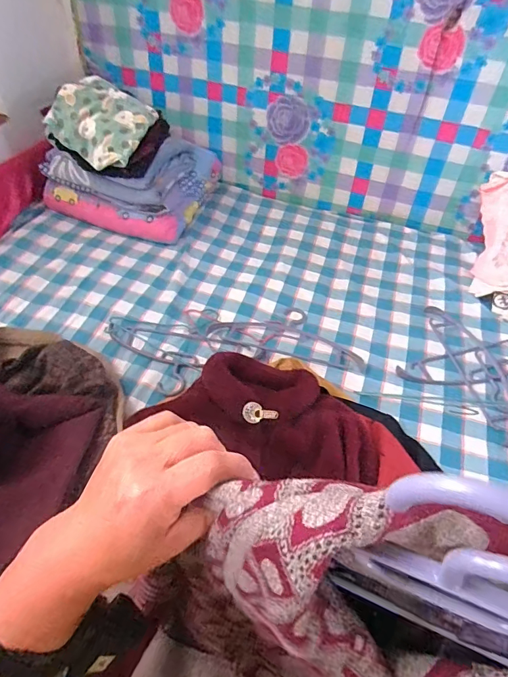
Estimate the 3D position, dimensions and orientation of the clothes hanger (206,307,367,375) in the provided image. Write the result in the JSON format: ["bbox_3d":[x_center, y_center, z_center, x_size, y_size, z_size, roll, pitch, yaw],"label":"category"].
[{"bbox_3d":[0.091,-0.016,1.111,0.395,0.016,0.177,13,48,8],"label":"clothes hanger"}]

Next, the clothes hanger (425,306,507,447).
[{"bbox_3d":[0.573,0.057,1.035,0.171,0.013,0.411,-12,49,0],"label":"clothes hanger"}]

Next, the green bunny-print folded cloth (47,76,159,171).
[{"bbox_3d":[-0.419,-0.602,1.177,0.255,0.055,0.243,29,74,0],"label":"green bunny-print folded cloth"}]

